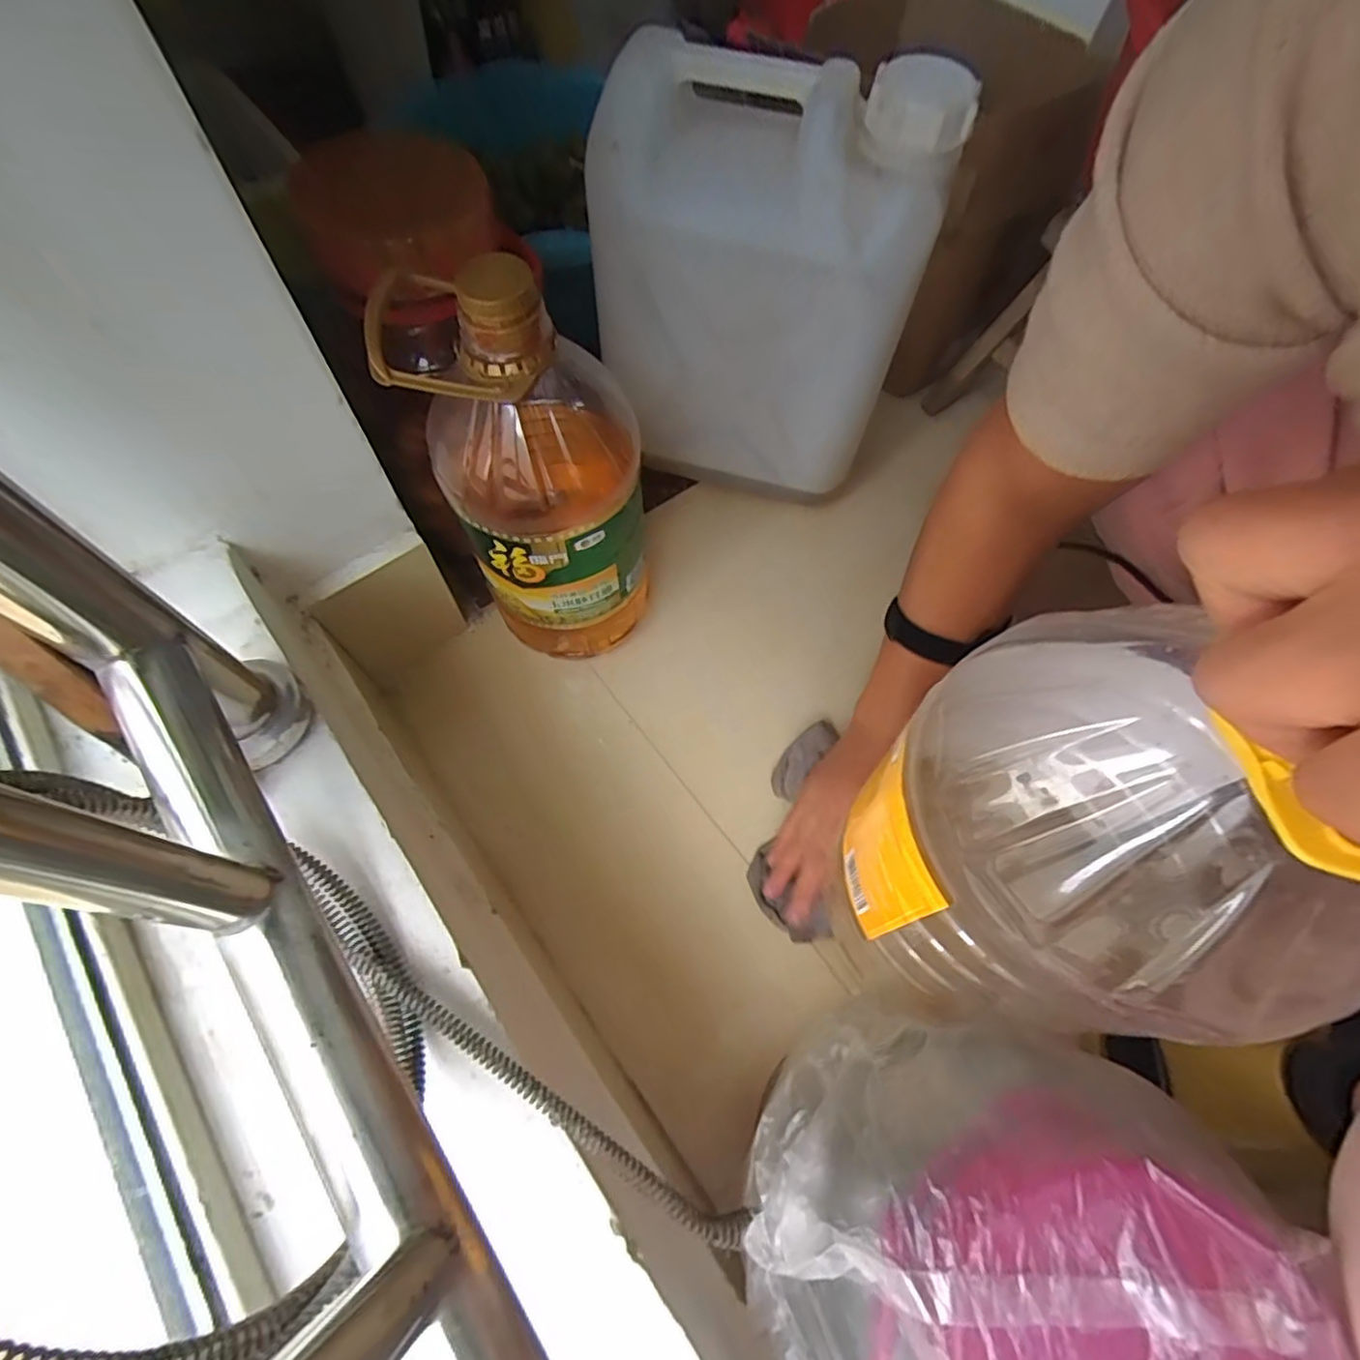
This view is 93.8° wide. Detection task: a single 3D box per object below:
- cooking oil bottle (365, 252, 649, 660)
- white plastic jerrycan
[{"bbox_3d":[-0.107,-0.139,0.470,0.123,0.308,0.125,-31,69,-16],"label":"cooking oil bottle"},{"bbox_3d":[0.056,-0.313,0.534,0.245,0.290,0.107,10,64,2],"label":"white plastic jerrycan"}]

